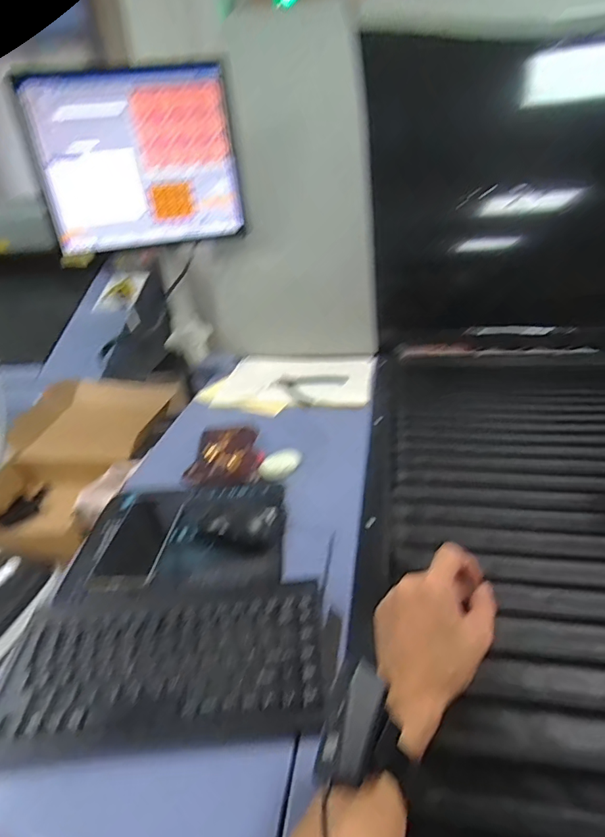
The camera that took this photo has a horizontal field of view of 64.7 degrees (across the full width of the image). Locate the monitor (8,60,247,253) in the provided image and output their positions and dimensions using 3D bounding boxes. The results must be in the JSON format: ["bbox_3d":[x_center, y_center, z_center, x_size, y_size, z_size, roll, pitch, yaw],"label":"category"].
[{"bbox_3d":[-0.305,-0.478,0.887,0.354,0.289,0.044,-9,28,-7],"label":"monitor"}]

